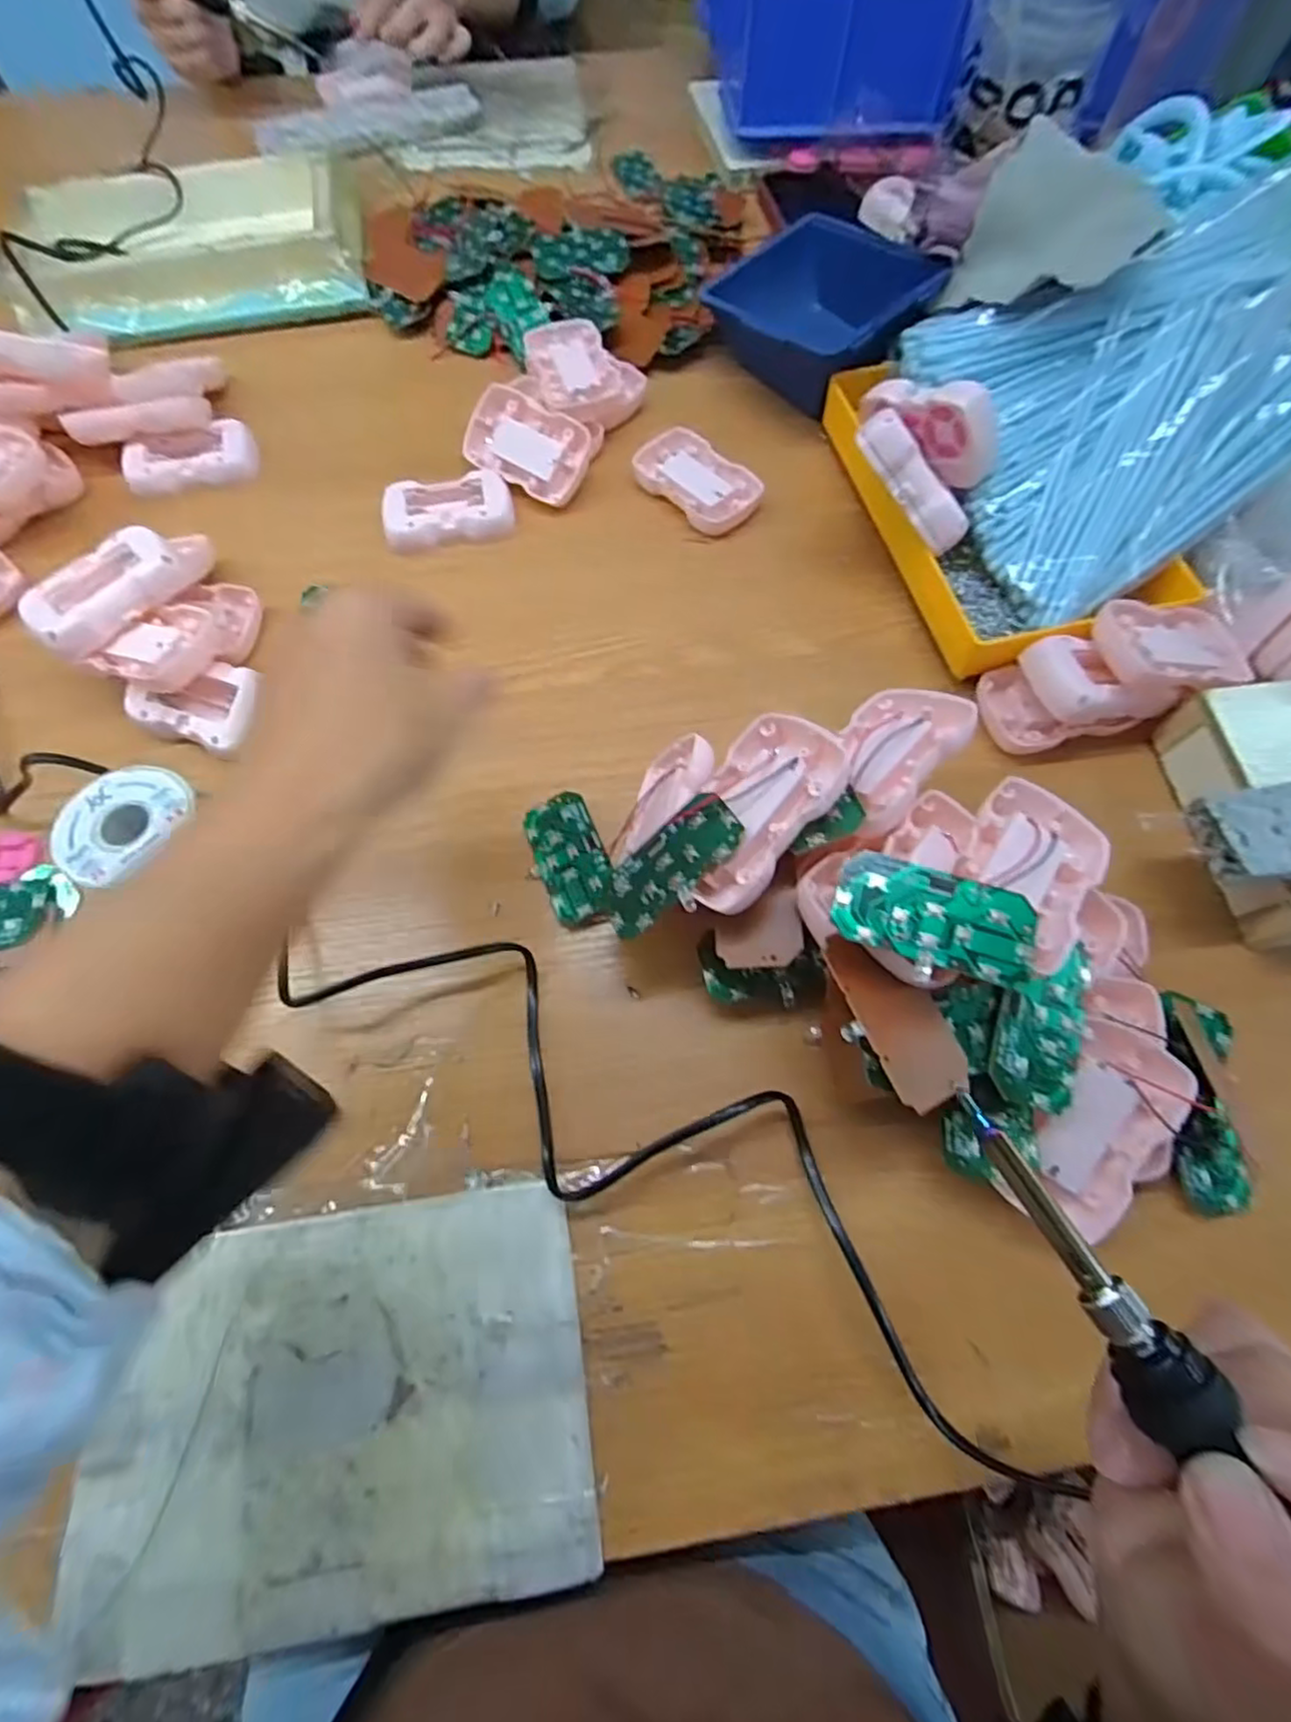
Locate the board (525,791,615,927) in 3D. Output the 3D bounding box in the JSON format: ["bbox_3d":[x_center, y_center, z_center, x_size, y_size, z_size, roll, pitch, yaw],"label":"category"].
[{"bbox_3d":[-0.041,-0.002,0.363,0.037,0.004,0.075,-25,65,7],"label":"board"}]

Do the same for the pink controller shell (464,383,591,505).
[{"bbox_3d":[-0.081,-0.288,0.466,0.089,0.015,0.055,36,103,7],"label":"pink controller shell"}]

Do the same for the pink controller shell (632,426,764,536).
[{"bbox_3d":[0.037,-0.264,0.470,0.088,0.017,0.053,42,74,13],"label":"pink controller shell"}]

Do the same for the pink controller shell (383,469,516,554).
[{"bbox_3d":[-0.135,-0.240,0.459,0.086,0.018,0.047,-19,71,-8],"label":"pink controller shell"}]

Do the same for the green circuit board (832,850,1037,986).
[{"bbox_3d":[0.112,0.021,0.260,0.073,0.007,0.037,19,70,6],"label":"green circuit board"}]

